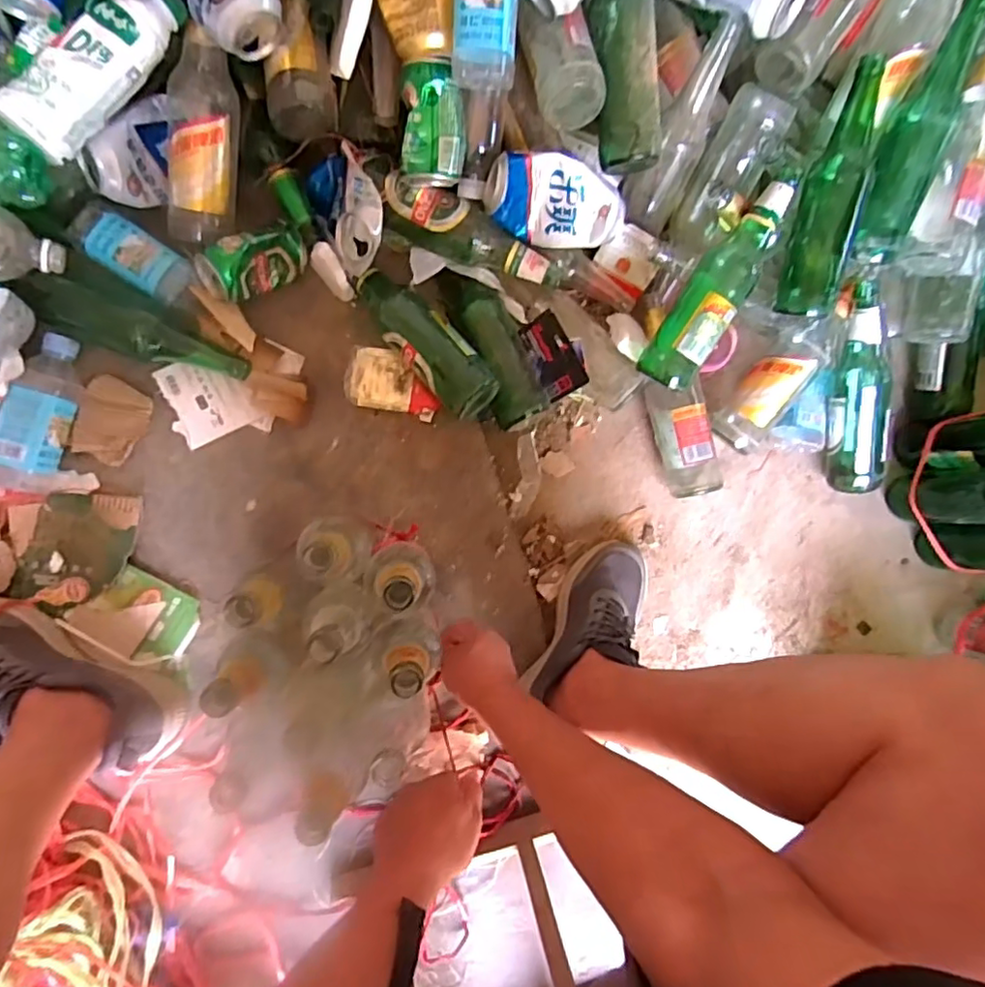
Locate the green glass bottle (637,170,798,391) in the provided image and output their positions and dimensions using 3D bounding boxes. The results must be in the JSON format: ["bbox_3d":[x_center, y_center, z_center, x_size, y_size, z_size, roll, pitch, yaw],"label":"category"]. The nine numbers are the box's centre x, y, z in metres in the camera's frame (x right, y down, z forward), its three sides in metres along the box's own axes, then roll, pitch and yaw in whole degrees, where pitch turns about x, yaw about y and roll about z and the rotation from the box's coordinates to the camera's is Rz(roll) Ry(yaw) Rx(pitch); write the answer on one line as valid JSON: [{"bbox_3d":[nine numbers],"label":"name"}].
[{"bbox_3d":[0.259,-0.239,0.690,0.065,0.062,0.258,30,105,-7],"label":"green glass bottle"}]

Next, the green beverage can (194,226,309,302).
[{"bbox_3d":[-0.263,-0.254,0.677,0.114,0.071,0.052,-27,92,-9],"label":"green beverage can"}]

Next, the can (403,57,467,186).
[{"bbox_3d":[-0.063,-0.385,0.640,0.066,0.060,0.115,-4,122,-15],"label":"can"}]

